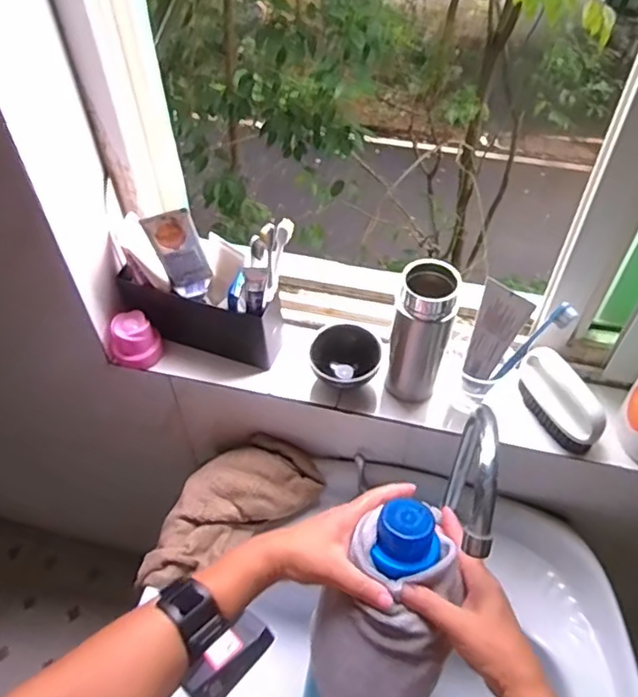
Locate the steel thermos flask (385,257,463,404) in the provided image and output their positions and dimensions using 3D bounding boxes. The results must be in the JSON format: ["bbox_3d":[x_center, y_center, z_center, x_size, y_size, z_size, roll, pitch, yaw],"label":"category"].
[{"bbox_3d":[0.112,-0.012,0.662,0.062,0.178,0.052,12,52,10],"label":"steel thermos flask"}]

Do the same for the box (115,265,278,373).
[{"bbox_3d":[-0.145,-0.038,0.733,0.195,0.088,0.053,15,52,13],"label":"box"}]

